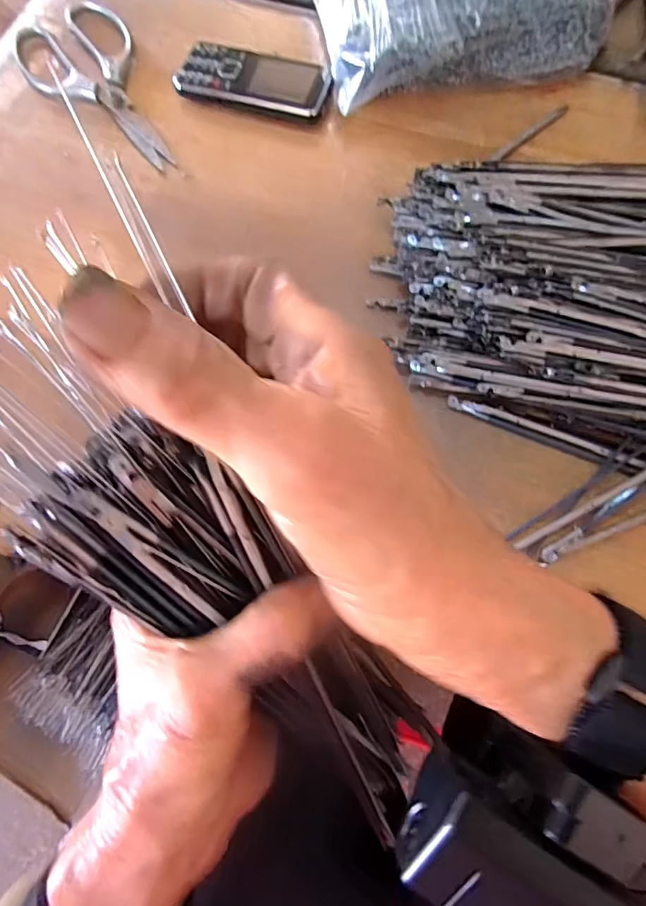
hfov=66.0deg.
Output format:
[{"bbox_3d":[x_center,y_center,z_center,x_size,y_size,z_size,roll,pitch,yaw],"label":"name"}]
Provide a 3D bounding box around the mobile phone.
[{"bbox_3d":[-0.054,-0.302,0.404,0.123,0.016,0.051,15,74,7],"label":"mobile phone"}]

